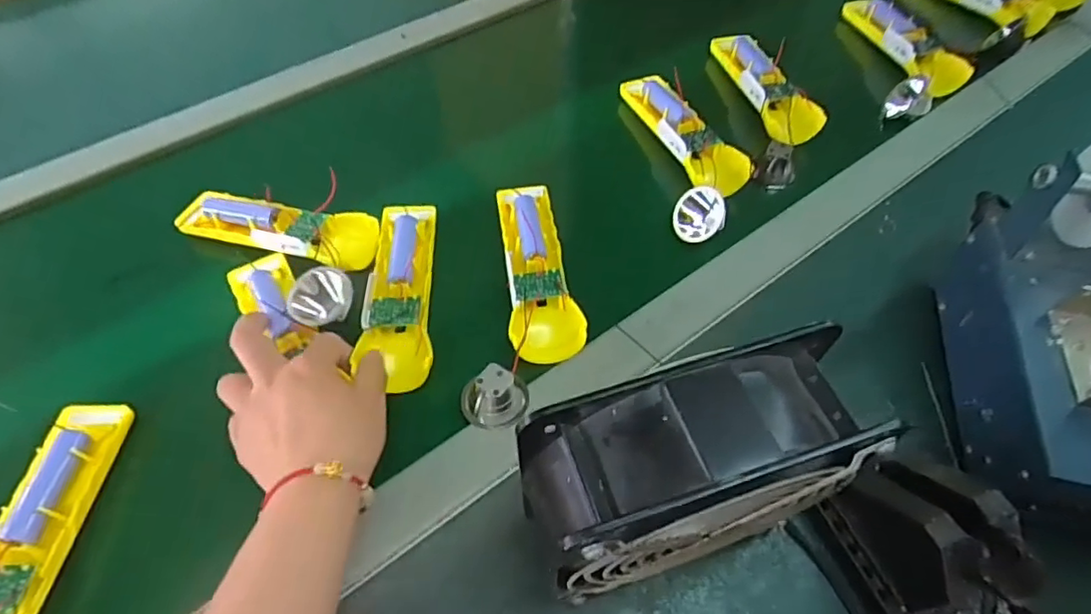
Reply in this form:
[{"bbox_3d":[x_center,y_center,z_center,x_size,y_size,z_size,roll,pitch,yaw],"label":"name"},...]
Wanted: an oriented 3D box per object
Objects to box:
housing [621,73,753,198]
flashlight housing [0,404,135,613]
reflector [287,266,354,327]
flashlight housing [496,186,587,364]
[{"bbox_3d":[0.120,-0.155,0.510,0.042,0.033,0.158,-18,58,-11],"label":"housing"},{"bbox_3d":[-0.299,0.132,0.333,0.052,0.025,0.164,-3,56,-1],"label":"flashlight housing"},{"bbox_3d":[-0.157,-0.007,0.404,0.044,0.019,0.038,-26,59,-16],"label":"reflector"},{"bbox_3d":[-0.005,-0.026,0.442,0.054,0.035,0.158,-5,55,-4],"label":"flashlight housing"}]

